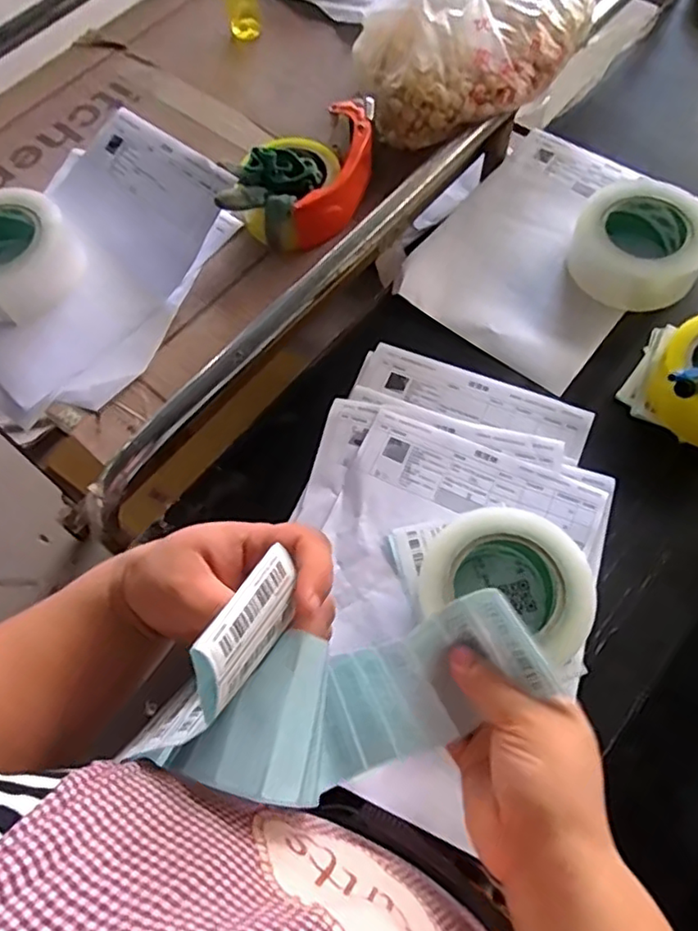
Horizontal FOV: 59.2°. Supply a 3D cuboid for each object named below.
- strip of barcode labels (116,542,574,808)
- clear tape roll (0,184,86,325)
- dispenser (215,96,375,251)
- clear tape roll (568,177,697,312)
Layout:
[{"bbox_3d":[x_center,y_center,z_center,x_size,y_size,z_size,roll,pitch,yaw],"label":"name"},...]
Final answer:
[{"bbox_3d":[0.000,0.109,0.311,0.119,0.204,0.095,-27,60,34],"label":"strip of barcode labels"},{"bbox_3d":[-0.327,-0.205,0.592,0.119,0.051,0.121,-1,66,2],"label":"clear tape roll"},{"bbox_3d":[-0.038,-0.281,0.610,0.107,0.077,0.185,26,70,13],"label":"dispenser"},{"bbox_3d":[0.283,-0.213,0.599,0.112,0.055,0.118,-1,66,2],"label":"clear tape roll"}]

